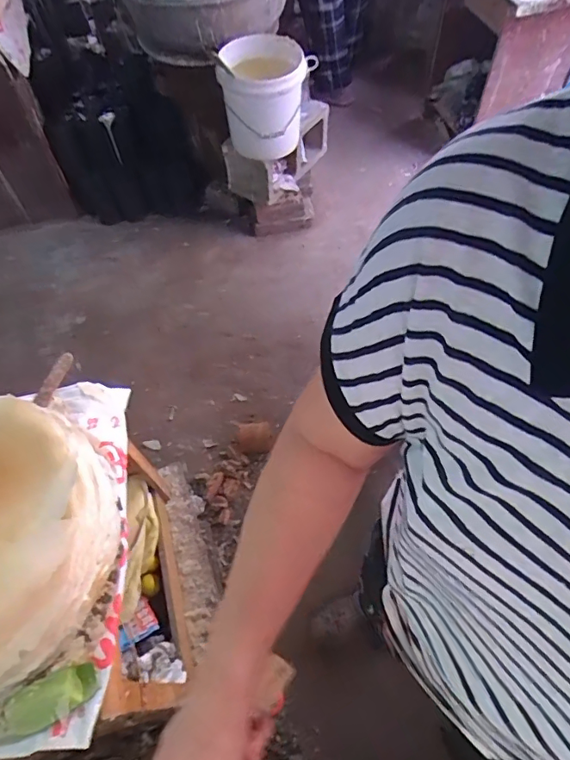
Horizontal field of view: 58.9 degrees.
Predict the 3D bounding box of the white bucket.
[{"bbox_3d":[-0.046,-0.891,1.581,0.281,0.294,0.273,-2,59,3],"label":"white bucket"}]

